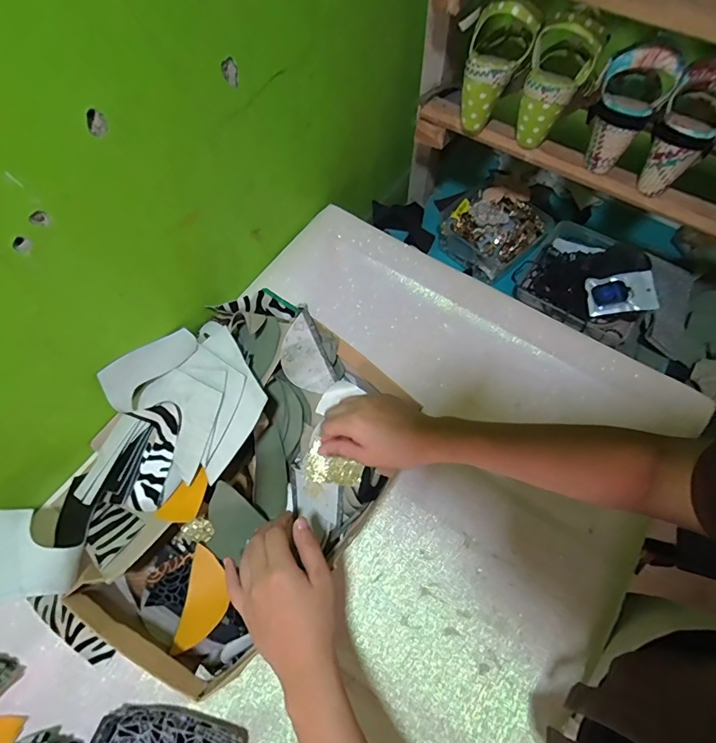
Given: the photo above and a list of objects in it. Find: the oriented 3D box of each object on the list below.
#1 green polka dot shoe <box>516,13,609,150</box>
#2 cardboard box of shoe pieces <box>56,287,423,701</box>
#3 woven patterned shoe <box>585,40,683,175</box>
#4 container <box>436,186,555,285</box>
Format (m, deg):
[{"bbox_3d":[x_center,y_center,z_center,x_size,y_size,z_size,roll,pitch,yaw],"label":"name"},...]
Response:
[{"bbox_3d":[0.244,-0.364,0.563,0.079,0.149,0.061,32,42,15],"label":"green polka dot shoe"},{"bbox_3d":[-0.146,0.092,0.489,0.307,0.107,0.352,35,68,16],"label":"cardboard box of shoe pieces"},{"bbox_3d":[0.334,-0.333,0.551,0.083,0.134,0.101,30,67,14],"label":"woven patterned shoe"},{"bbox_3d":[0.248,-0.268,0.827,0.178,0.074,0.156,38,69,17],"label":"container"}]

